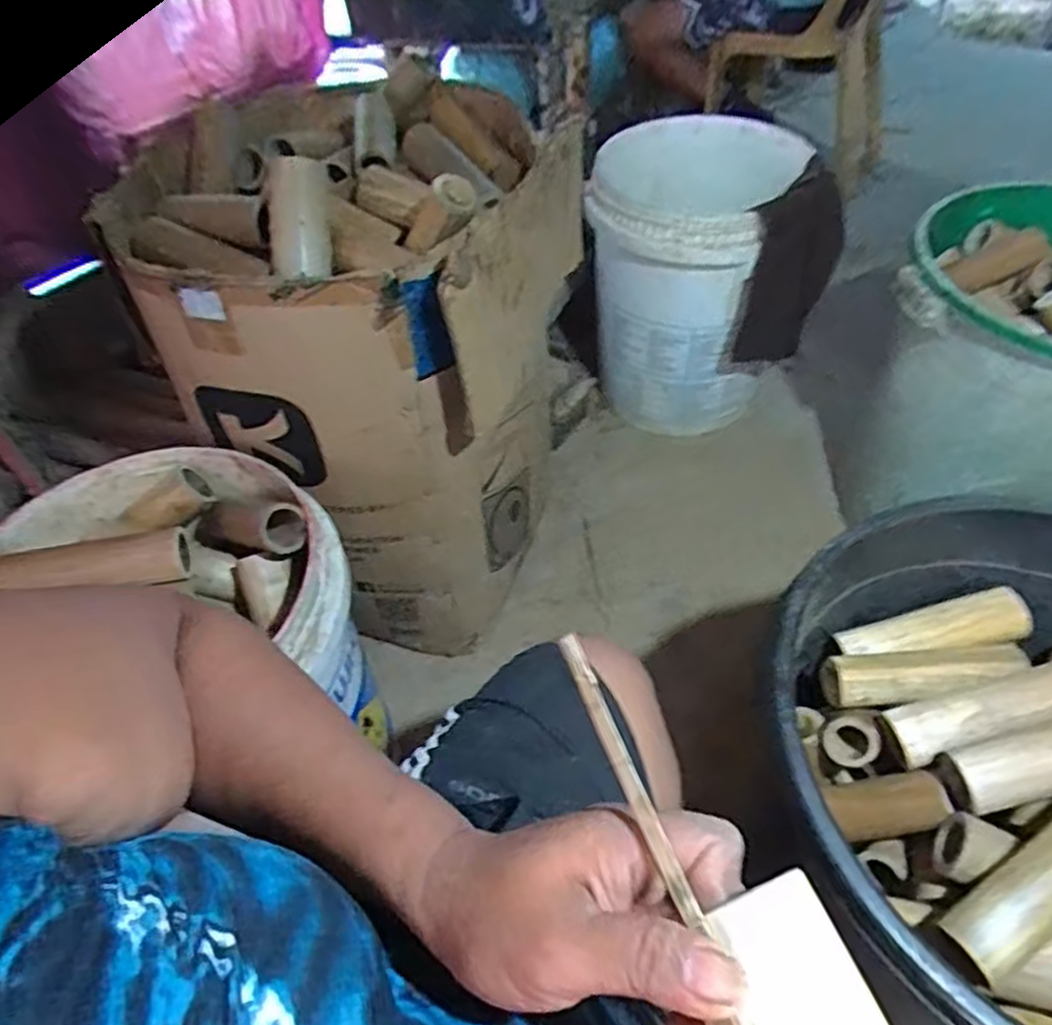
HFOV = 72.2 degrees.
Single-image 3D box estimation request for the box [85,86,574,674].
[{"bbox_3d":[-0.193,-0.196,1.084,0.437,0.683,0.556,13,51,11],"label":"box"}]

